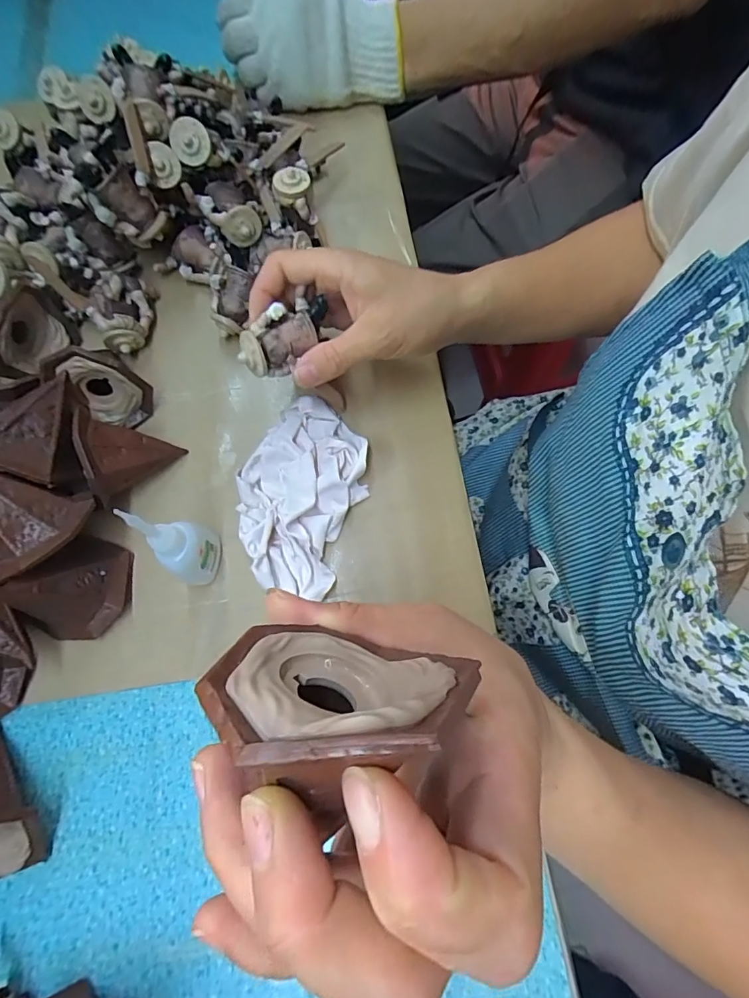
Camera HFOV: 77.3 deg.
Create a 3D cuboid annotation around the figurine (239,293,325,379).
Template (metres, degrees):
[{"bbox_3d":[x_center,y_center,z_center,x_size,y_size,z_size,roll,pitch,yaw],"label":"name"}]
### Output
[{"bbox_3d":[-0.055,-0.100,0.285,0.026,0.027,0.059,42,78,15],"label":"figurine"}]

